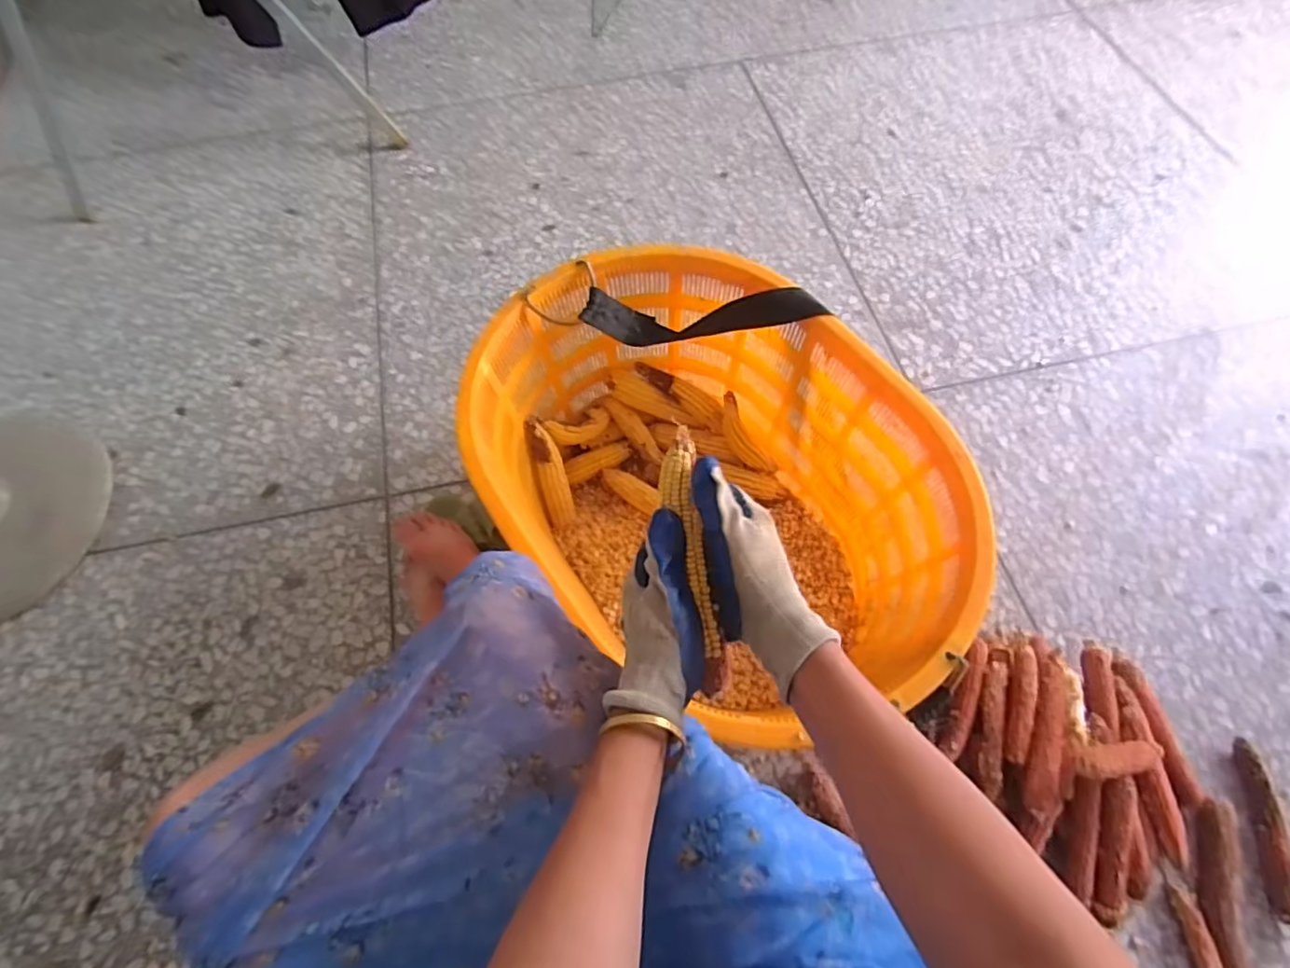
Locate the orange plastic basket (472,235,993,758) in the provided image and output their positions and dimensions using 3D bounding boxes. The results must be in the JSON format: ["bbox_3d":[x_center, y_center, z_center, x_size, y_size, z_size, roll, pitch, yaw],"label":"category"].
[{"bbox_3d":[0.071,0.021,0.817,0.464,0.304,0.629,-31,67,-13],"label":"orange plastic basket"}]

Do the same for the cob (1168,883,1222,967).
[{"bbox_3d":[0.664,0.560,0.721,0.025,0.019,0.148,-5,63,-3],"label":"cob"}]

